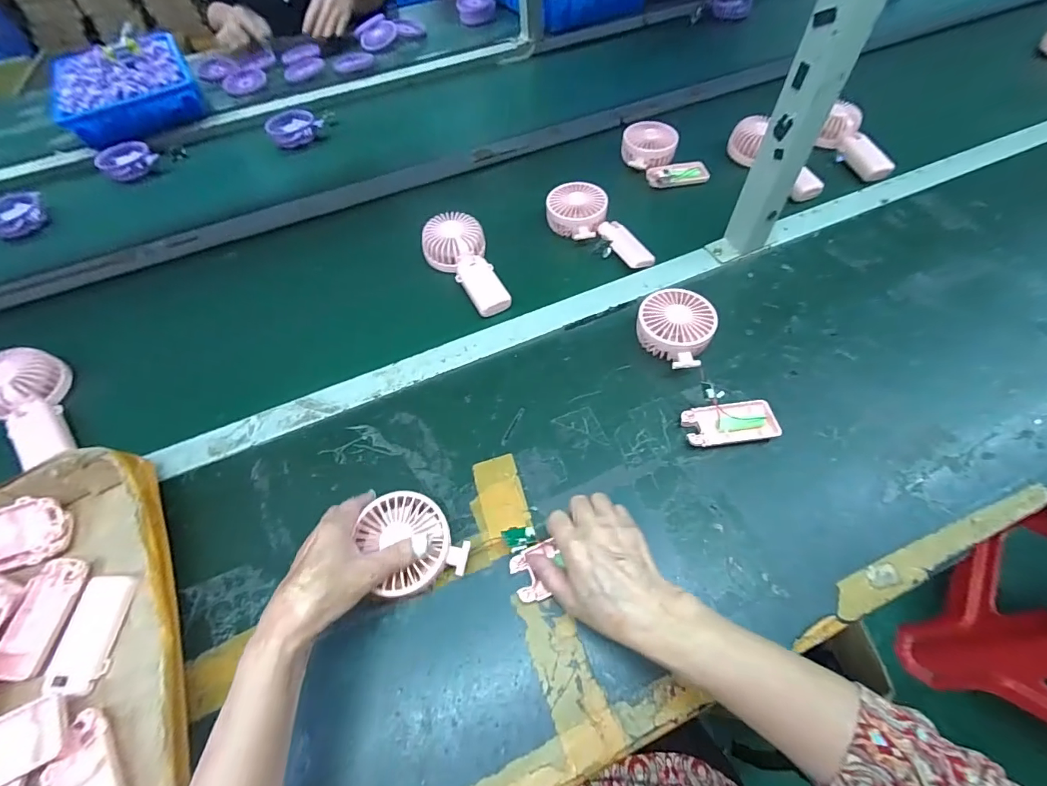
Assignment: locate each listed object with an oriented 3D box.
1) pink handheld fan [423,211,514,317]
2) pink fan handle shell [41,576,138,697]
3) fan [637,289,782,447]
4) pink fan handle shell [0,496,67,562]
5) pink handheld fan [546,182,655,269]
[{"bbox_3d":[-0.083,-0.177,0.605,0.082,0.047,0.172,-18,56,-8],"label":"pink handheld fan"},{"bbox_3d":[-0.375,0.207,0.382,0.047,0.007,0.089,-4,56,2],"label":"pink fan handle shell"},{"bbox_3d":[0.196,-0.034,0.495,0.090,0.044,0.193,-14,56,-5],"label":"fan"},{"bbox_3d":[-0.494,0.133,0.421,0.093,0.019,0.050,-15,99,-9],"label":"pink fan handle shell"},{"bbox_3d":[0.108,-0.236,0.631,0.071,0.052,0.174,-35,60,-18],"label":"pink handheld fan"}]

